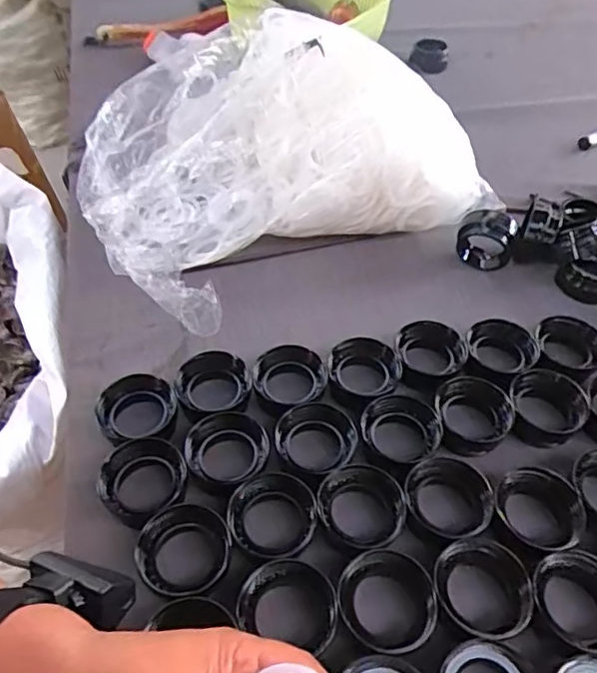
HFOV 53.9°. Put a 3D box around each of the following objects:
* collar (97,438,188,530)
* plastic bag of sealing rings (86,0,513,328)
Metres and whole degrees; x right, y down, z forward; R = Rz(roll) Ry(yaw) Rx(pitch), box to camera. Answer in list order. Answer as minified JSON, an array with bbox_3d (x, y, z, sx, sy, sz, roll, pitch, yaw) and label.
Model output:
[{"bbox_3d":[-0.125,0.117,0.469,0.069,0.022,0.066,-6,49,-7],"label":"collar"},{"bbox_3d":[-0.047,-0.219,0.658,0.375,0.178,0.300,-21,53,-19],"label":"plastic bag of sealing rings"}]

